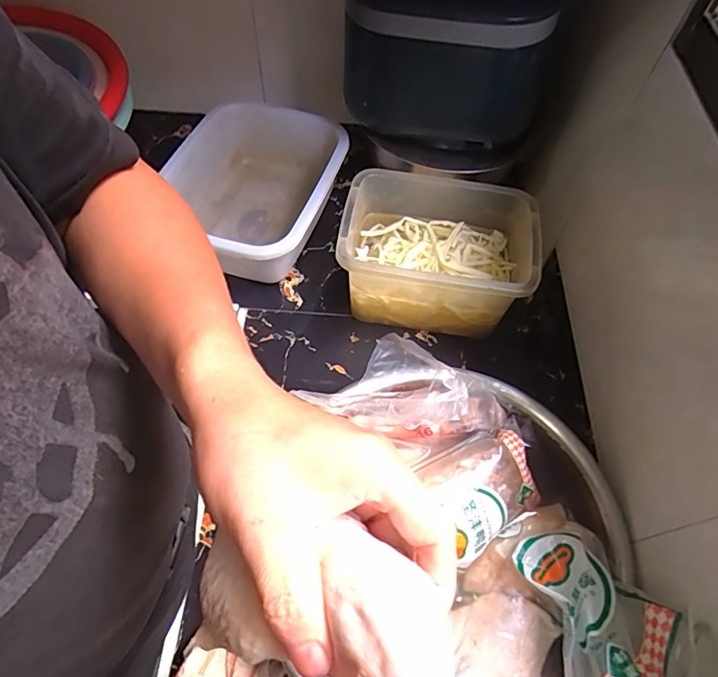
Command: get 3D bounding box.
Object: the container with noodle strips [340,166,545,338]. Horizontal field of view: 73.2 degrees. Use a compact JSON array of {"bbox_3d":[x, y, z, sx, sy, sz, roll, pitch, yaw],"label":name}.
[{"bbox_3d":[0.101,-0.108,0.664,0.256,0.148,0.153,13,60,5],"label":"container with noodle strips"}]

